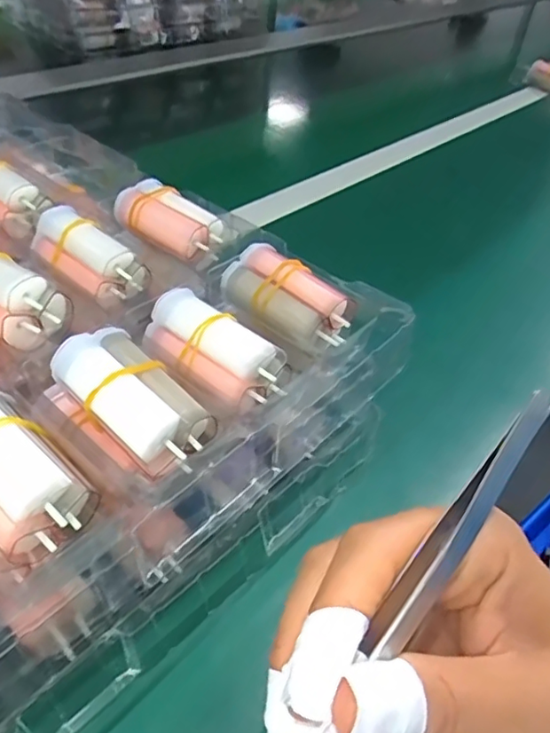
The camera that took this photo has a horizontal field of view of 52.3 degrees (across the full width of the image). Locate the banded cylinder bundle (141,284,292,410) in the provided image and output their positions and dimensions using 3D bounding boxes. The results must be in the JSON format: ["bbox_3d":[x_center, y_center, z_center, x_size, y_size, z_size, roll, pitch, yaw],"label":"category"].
[{"bbox_3d":[-0.027,-0.007,0.252,0.070,0.034,0.019,31,4,26],"label":"banded cylinder bundle"}]

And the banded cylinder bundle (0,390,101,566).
[{"bbox_3d":[-0.095,0.036,0.199,0.071,0.026,0.038,31,48,24],"label":"banded cylinder bundle"}]

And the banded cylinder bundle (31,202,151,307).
[{"bbox_3d":[-0.102,-0.060,0.300,0.067,0.027,0.031,29,48,23],"label":"banded cylinder bundle"}]

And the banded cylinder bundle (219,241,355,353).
[{"bbox_3d":[0.007,-0.033,0.283,0.069,0.021,0.036,38,88,29],"label":"banded cylinder bundle"}]

